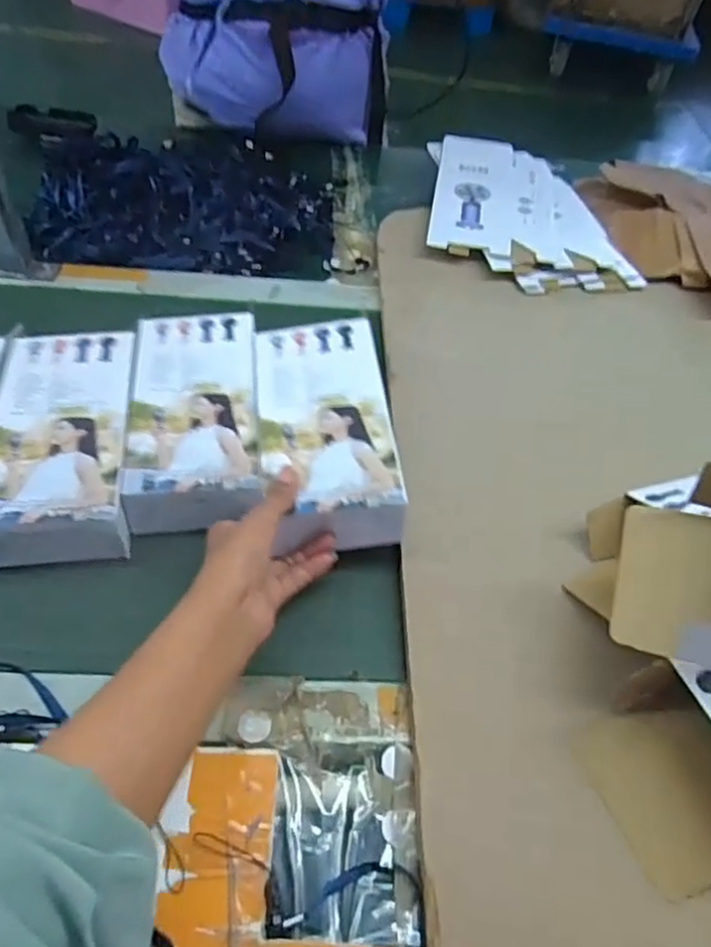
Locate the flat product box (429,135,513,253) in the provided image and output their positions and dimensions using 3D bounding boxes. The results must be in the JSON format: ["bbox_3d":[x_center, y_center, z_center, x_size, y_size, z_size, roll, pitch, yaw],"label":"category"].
[{"bbox_3d":[0.150,-0.359,0.804,0.096,0.006,0.280,11,54,2],"label":"flat product box"}]

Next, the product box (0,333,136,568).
[{"bbox_3d":[-0.225,-0.028,0.500,0.098,0.048,0.193,-4,55,-9],"label":"product box"}]

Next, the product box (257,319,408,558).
[{"bbox_3d":[-0.026,-0.040,0.496,0.102,0.051,0.195,-7,58,-11],"label":"product box"}]

